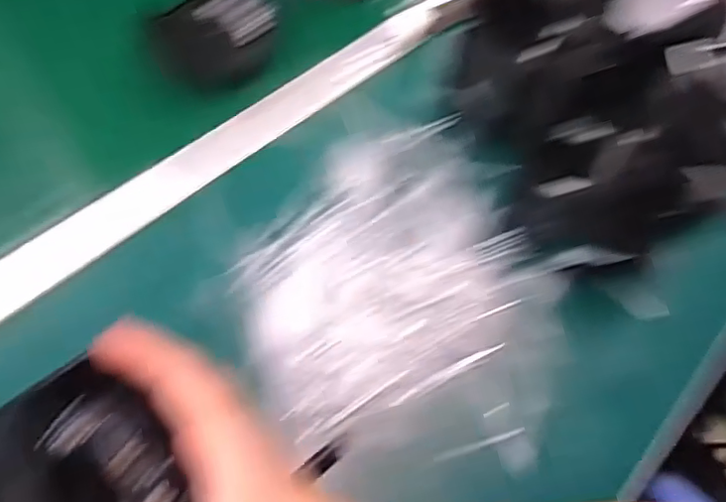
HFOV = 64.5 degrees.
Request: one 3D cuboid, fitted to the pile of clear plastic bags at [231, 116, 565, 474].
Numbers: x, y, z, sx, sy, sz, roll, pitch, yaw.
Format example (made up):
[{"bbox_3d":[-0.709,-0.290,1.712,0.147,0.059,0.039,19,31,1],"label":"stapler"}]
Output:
[{"bbox_3d":[0.026,0.013,0.397,0.207,0.023,0.245,1,58,-3],"label":"pile of clear plastic bags"}]

